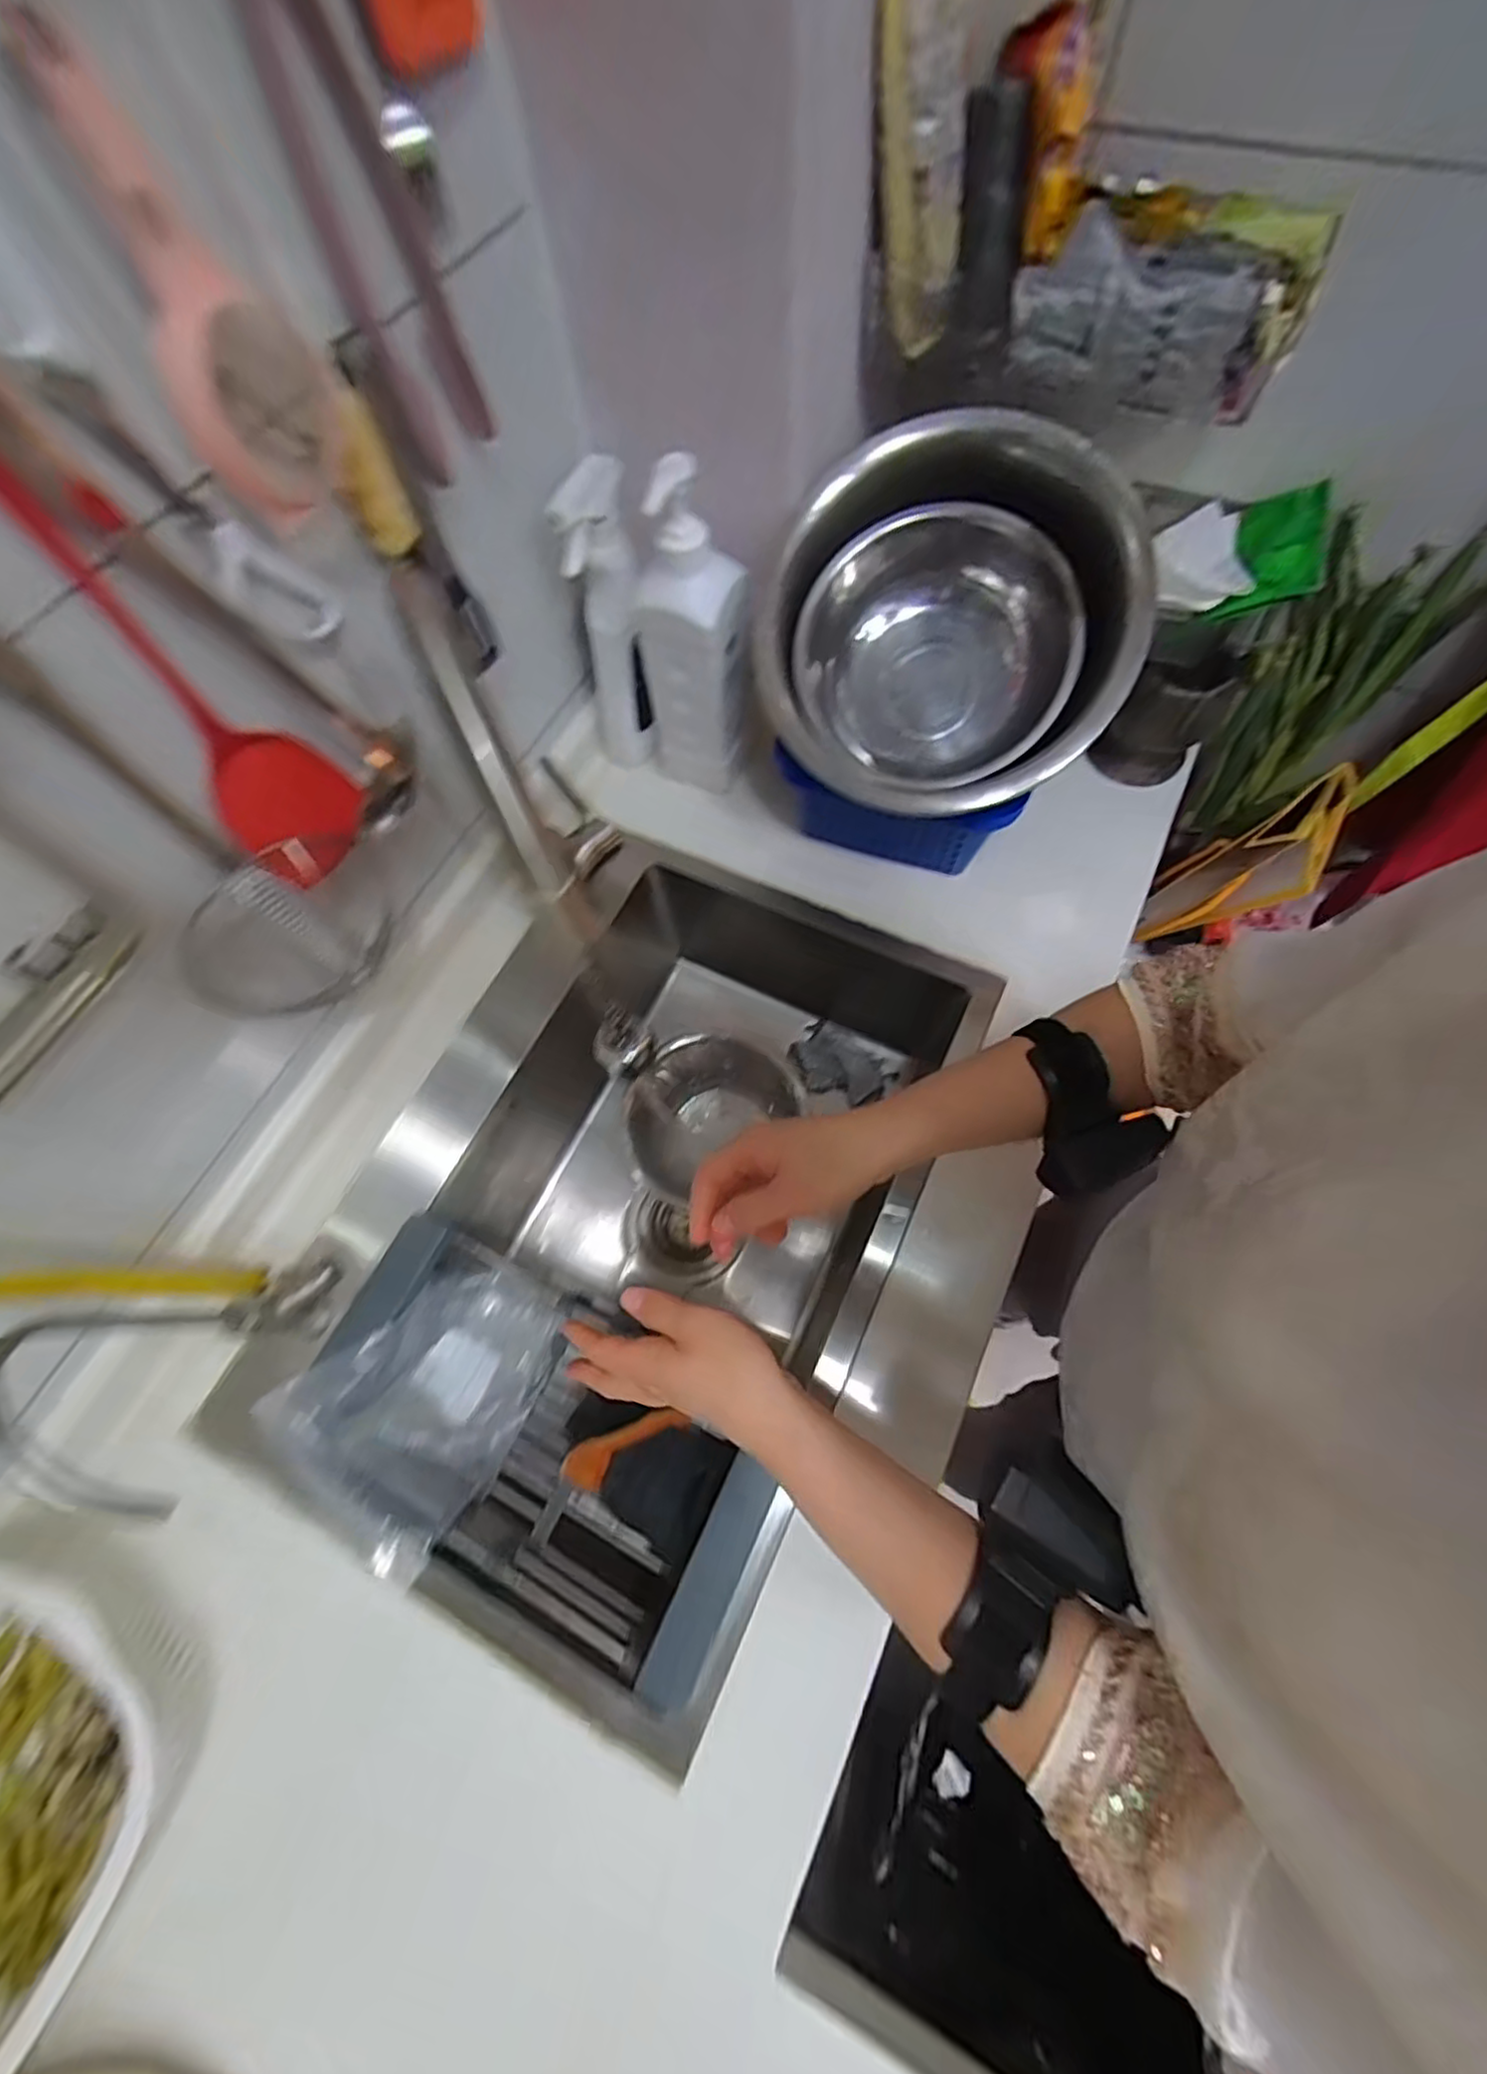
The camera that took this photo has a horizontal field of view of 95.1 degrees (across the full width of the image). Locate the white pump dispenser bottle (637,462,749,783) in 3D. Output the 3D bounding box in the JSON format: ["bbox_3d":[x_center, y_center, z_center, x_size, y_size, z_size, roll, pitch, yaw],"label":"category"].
[{"bbox_3d":[-0.044,-0.341,0.611,0.090,0.269,0.052,32,73,14],"label":"white pump dispenser bottle"}]

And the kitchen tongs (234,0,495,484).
[{"bbox_3d":[-0.196,-0.425,0.357,0.052,0.204,0.047,-16,68,-3],"label":"kitchen tongs"}]

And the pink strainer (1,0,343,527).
[{"bbox_3d":[-0.252,-0.340,0.319,0.026,0.151,0.078,21,71,11],"label":"pink strainer"}]

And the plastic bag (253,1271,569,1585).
[{"bbox_3d":[-0.244,0.294,0.561,0.190,0.103,0.158,-43,72,-13],"label":"plastic bag"}]

